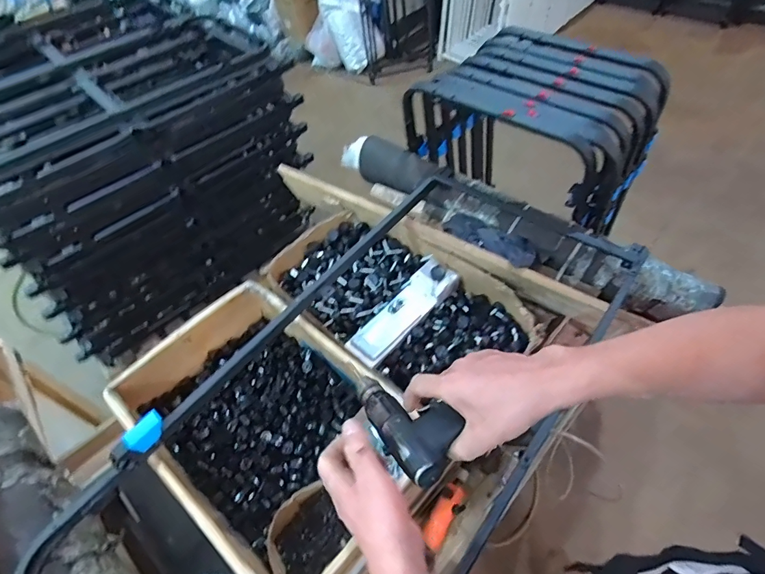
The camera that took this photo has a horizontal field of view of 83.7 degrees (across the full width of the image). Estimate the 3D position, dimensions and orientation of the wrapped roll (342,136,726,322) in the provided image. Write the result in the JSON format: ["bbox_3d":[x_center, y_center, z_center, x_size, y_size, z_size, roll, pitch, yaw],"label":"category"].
[{"bbox_3d":[0.248,-0.178,1.017,0.941,0.122,0.116,31,61,25],"label":"wrapped roll"}]

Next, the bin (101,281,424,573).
[{"bbox_3d":[-0.202,0.257,0.798,0.509,0.166,0.368,32,61,26],"label":"bin"}]

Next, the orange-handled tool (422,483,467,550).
[{"bbox_3d":[0.115,0.420,0.782,0.046,0.042,0.118,25,74,22],"label":"orange-handled tool"}]

